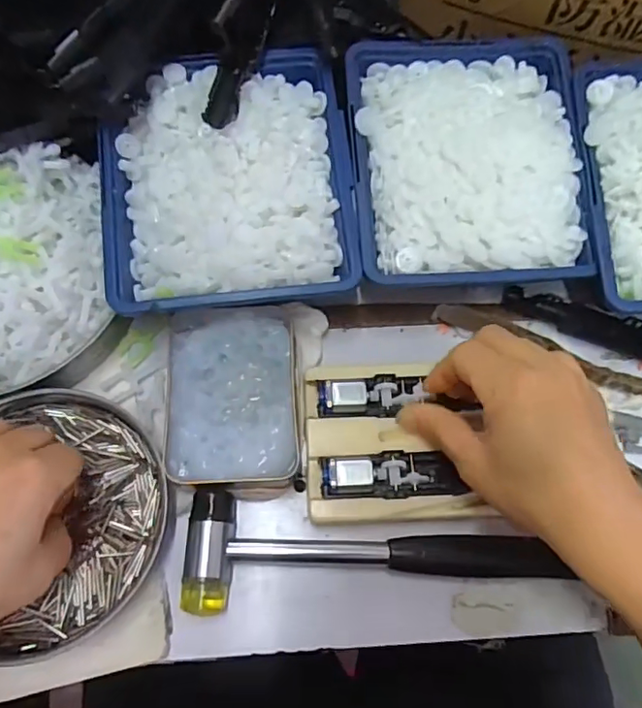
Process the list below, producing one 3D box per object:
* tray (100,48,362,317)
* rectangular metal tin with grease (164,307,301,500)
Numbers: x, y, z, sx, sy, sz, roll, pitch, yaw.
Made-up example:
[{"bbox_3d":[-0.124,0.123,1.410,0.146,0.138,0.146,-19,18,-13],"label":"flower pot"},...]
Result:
[{"bbox_3d":[-0.056,-0.105,0.330,0.143,0.040,0.150,-8,68,-4],"label":"tray"},{"bbox_3d":[-0.051,0.026,0.326,0.072,0.027,0.111,-3,68,-2],"label":"rectangular metal tin with grease"}]

